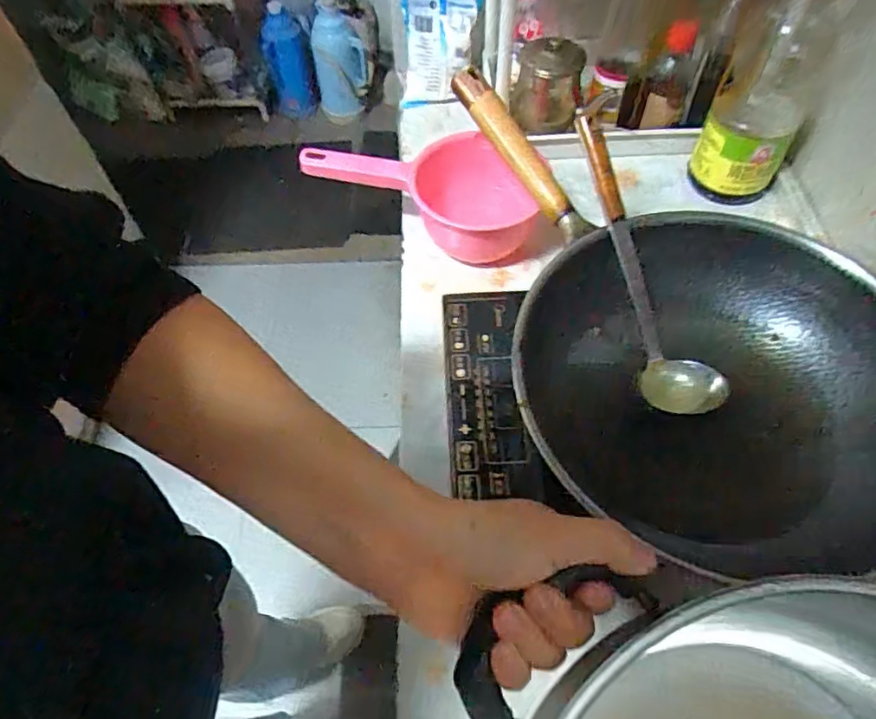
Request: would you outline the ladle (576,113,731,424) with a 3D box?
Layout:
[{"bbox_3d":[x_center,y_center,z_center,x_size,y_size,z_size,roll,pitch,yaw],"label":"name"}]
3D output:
[{"bbox_3d":[0.173,-0.082,0.531,0.057,0.089,0.283,-21,90,-12],"label":"ladle"}]

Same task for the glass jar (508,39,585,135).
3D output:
[{"bbox_3d":[0.144,-0.358,0.755,0.084,0.088,0.084,9,58,7],"label":"glass jar"}]

